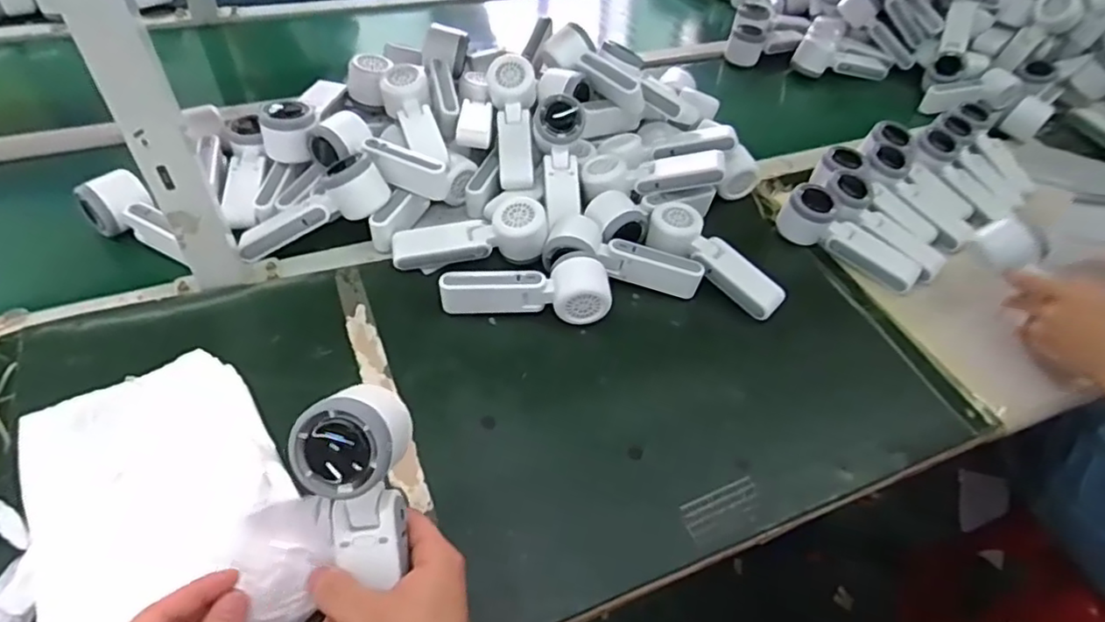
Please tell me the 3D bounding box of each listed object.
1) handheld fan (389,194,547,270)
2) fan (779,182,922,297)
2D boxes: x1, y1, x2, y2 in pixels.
[{"bbox_3d":[-0.089,-0.084,0.654,0.163,0.052,0.059,-6,49,-11],"label":"handheld fan"},{"bbox_3d":[0.350,-0.086,0.711,0.164,0.058,0.049,35,54,24],"label":"fan"}]

